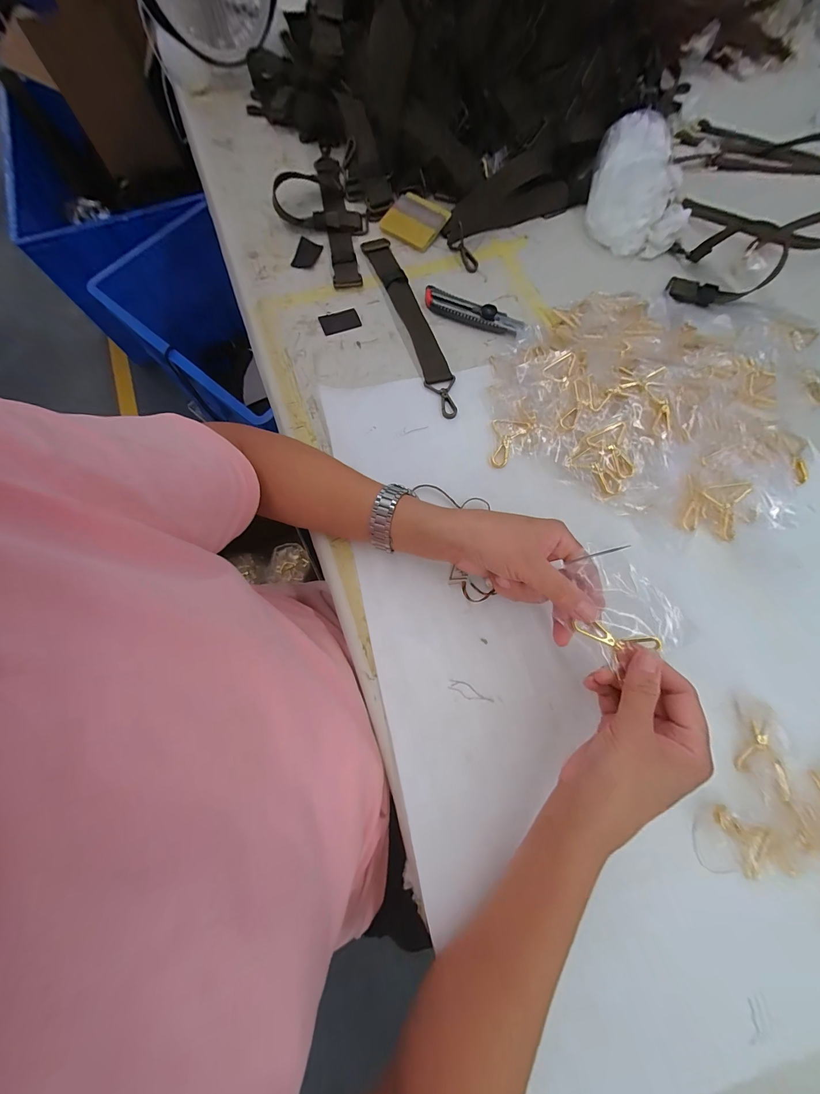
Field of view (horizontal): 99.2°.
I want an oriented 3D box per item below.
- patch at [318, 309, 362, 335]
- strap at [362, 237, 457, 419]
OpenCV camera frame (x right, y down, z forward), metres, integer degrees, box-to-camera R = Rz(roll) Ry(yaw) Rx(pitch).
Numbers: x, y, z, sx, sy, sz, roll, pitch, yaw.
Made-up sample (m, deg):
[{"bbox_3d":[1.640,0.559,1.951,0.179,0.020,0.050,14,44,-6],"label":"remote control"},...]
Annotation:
[{"bbox_3d":[-0.098,-0.316,0.490,0.054,0.006,0.036,-19,74,-9],"label":"patch"},{"bbox_3d":[0.005,-0.317,0.486,0.042,0.017,0.317,-19,75,-7],"label":"strap"}]

